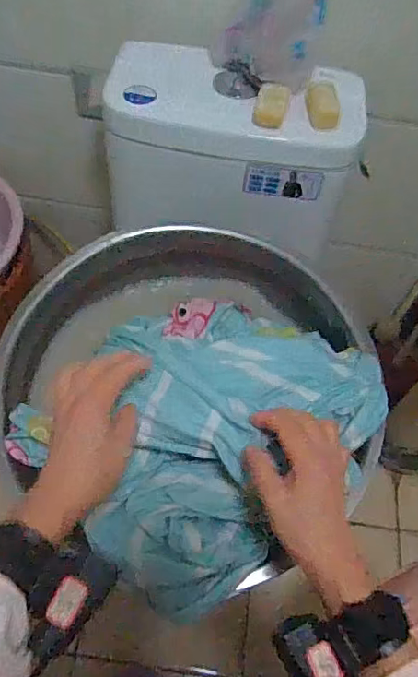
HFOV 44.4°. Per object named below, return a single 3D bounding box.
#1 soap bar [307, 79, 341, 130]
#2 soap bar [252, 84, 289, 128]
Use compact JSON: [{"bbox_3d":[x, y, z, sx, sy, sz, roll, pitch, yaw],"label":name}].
[{"bbox_3d":[0.153,-0.314,0.692,0.037,0.029,0.068,0,58,-5],"label":"soap bar"},{"bbox_3d":[0.082,-0.306,0.674,0.041,0.034,0.050,12,57,3],"label":"soap bar"}]

